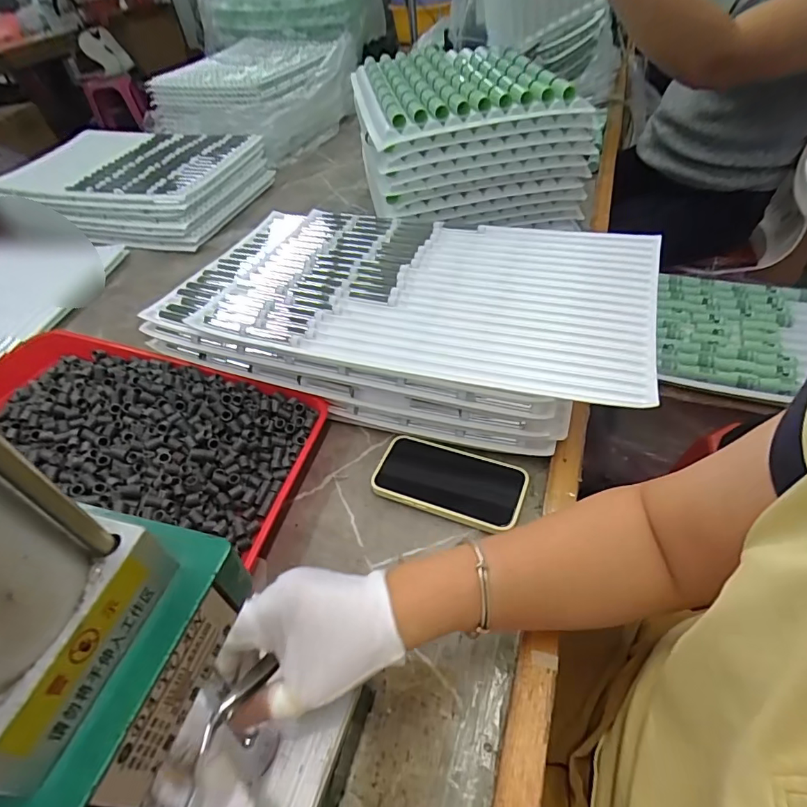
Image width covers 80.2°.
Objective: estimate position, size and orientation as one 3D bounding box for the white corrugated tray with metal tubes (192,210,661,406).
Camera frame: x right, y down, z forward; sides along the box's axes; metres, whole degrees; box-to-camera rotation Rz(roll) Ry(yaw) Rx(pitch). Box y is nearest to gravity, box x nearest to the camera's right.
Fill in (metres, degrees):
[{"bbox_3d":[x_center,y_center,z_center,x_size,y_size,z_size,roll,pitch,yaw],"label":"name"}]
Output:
[{"bbox_3d":[0.019,-0.150,0.584,0.525,0.026,0.320,10,49,16],"label":"white corrugated tray with metal tubes"}]

